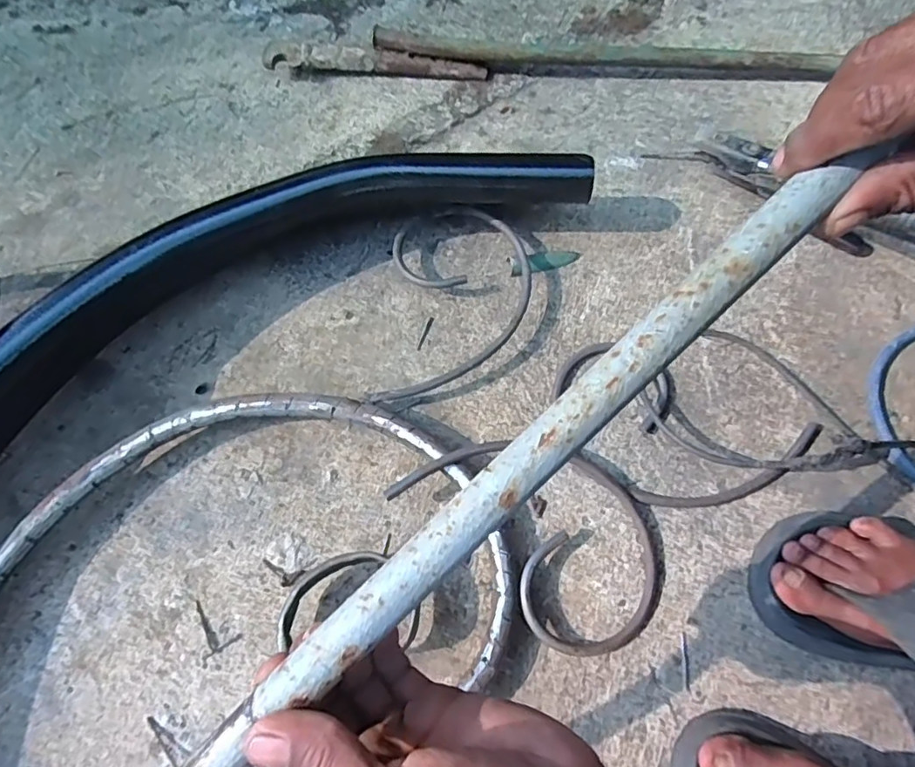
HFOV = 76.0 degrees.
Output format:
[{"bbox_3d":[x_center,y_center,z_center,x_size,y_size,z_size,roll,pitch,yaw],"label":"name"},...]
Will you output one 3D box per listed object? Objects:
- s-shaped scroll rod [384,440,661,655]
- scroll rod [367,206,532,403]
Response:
[{"bbox_3d":[0.072,0.112,0.475,0.214,0.038,0.142,40,74,16],"label":"s-shaped scroll rod"},{"bbox_3d":[0.001,-0.072,0.550,0.134,0.034,0.203,3,68,3],"label":"scroll rod"}]

